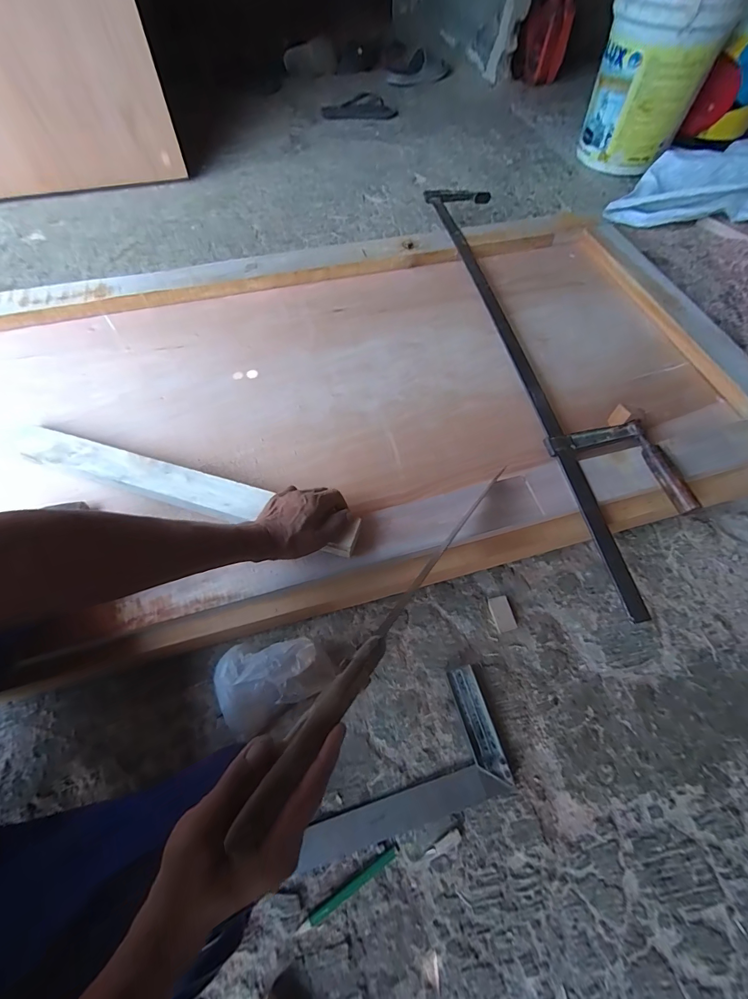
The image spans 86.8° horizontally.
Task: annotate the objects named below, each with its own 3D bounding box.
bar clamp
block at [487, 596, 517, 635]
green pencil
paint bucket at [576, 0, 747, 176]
[{"bbox_3d":[0.316,-0.317,0.764,0.165,0.061,1.062,-9,64,-6],"label":"bar clamp"},{"bbox_3d":[0.202,0.179,0.619,0.031,0.004,0.052,-14,65,-8],"label":"block"},{"bbox_3d":[-0.030,0.463,0.468,0.131,0.006,0.013,-28,68,-14],"label":"green pencil"},{"bbox_3d":[0.792,-1.258,1.091,0.311,0.492,0.274,26,66,11],"label":"paint bucket"}]

